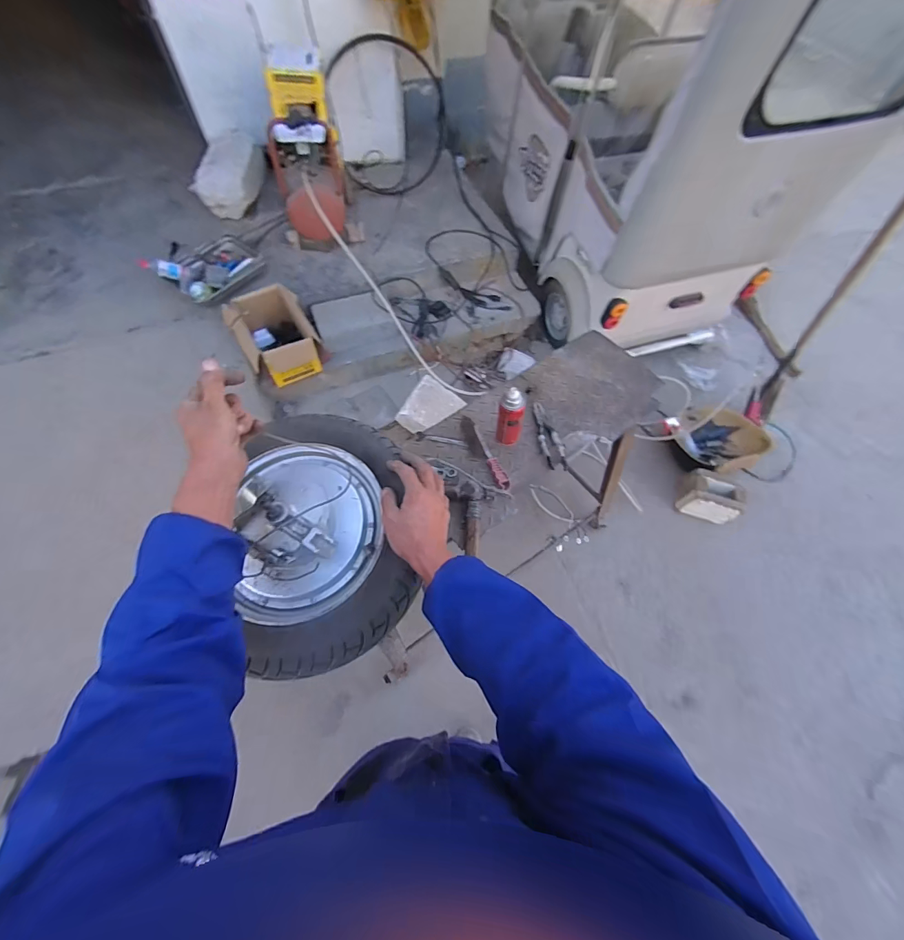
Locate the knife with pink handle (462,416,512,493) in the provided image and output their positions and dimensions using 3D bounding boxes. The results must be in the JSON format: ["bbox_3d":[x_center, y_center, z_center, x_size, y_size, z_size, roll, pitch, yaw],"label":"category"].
[{"bbox_3d":[0.076,-0.046,1.006,0.042,0.018,0.231,-23,65,-15],"label":"knife with pink handle"}]

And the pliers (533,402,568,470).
[{"bbox_3d":[0.247,-0.090,1.042,0.059,0.018,0.205,-14,63,-10],"label":"pliers"}]

